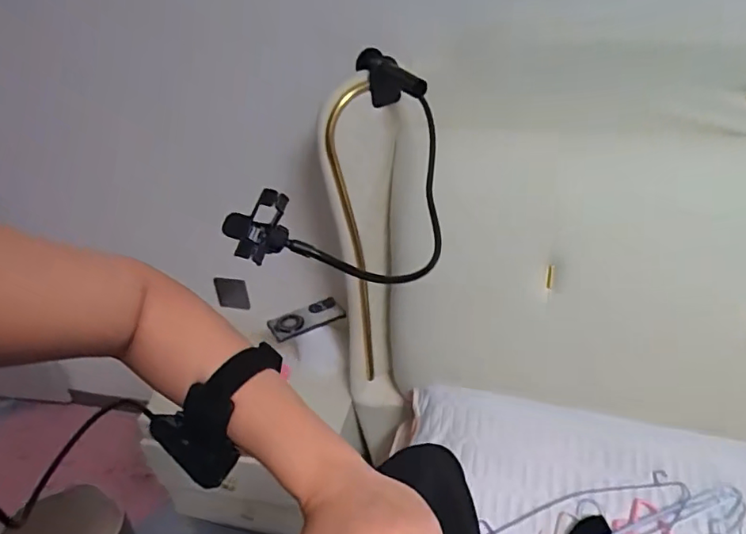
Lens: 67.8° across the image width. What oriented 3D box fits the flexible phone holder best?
[{"bbox_3d":[-0.015,-0.147,0.754,0.221,0.140,0.499,2,35,7],"label":"flexible phone holder"}]

